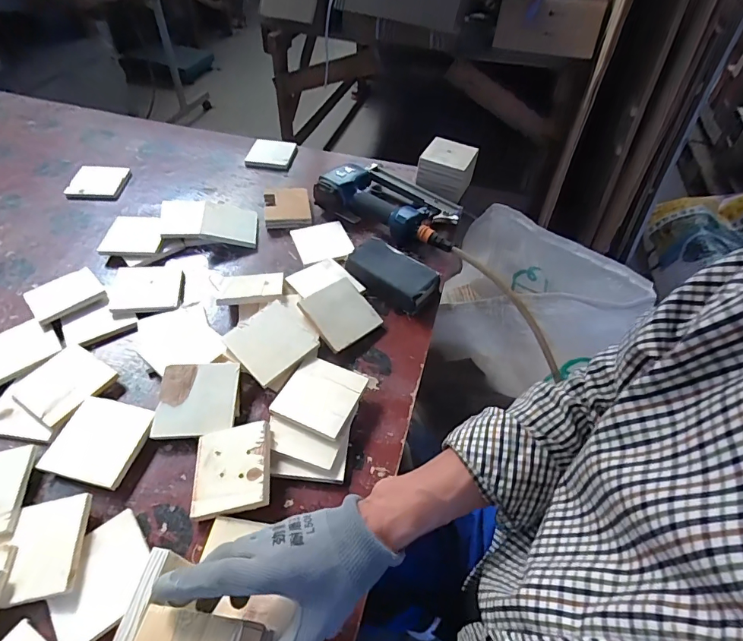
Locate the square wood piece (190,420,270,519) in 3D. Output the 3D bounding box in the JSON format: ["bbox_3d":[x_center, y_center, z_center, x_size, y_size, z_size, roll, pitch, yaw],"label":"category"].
[{"bbox_3d":[-0.151,0.160,0.475,0.083,0.011,0.091,-15,53,6],"label":"square wood piece"}]

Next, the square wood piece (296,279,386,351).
[{"bbox_3d":[-0.042,-0.011,0.616,0.092,0.013,0.089,-33,81,-35],"label":"square wood piece"}]

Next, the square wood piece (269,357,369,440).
[{"bbox_3d":[-0.062,0.090,0.534,0.087,0.005,0.090,21,54,14],"label":"square wood piece"}]

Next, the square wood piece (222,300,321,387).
[{"bbox_3d":[-0.129,0.027,0.567,0.091,0.007,0.089,-39,72,-21],"label":"square wood piece"}]

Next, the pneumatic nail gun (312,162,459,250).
[{"bbox_3d":[0.046,-0.218,0.787,0.259,0.058,0.147,26,55,16],"label":"pneumatic nail gun"}]

